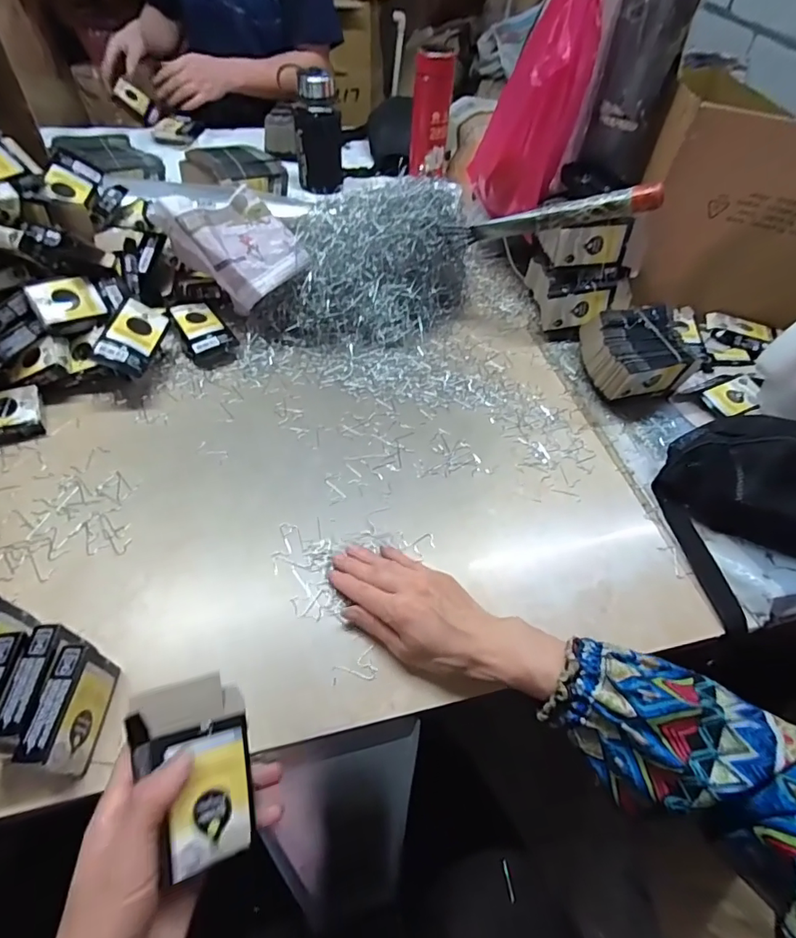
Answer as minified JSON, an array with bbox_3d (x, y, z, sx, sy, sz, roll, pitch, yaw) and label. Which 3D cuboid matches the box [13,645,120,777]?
[{"bbox_3d":[-0.226,0.168,0.335,0.024,0.057,0.072,2,53,-4],"label":"box"}]

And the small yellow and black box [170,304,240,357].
[{"bbox_3d":[-0.247,-0.176,0.611,0.055,0.031,0.091,-26,59,-23],"label":"small yellow and black box"}]

